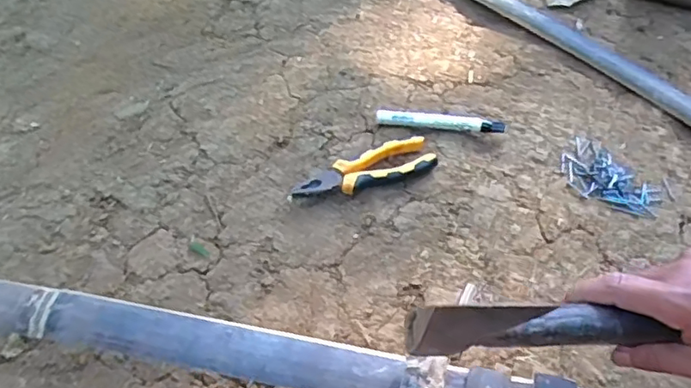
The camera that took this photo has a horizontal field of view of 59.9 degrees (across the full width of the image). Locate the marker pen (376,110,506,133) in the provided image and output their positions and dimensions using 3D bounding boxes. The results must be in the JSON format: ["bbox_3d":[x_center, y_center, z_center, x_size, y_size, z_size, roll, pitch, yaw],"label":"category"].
[{"bbox_3d":[0.107,-0.082,0.684,0.143,0.019,0.018,9,55,8],"label":"marker pen"}]

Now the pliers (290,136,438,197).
[{"bbox_3d":[0.020,-0.023,0.643,0.151,0.022,0.044,-20,56,-12],"label":"pliers"}]

